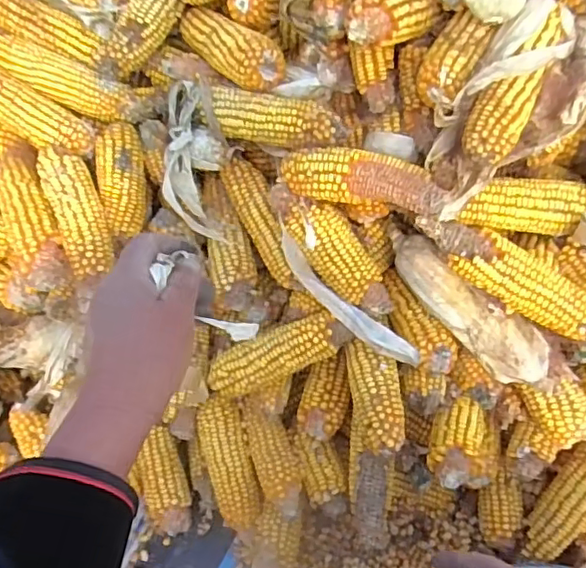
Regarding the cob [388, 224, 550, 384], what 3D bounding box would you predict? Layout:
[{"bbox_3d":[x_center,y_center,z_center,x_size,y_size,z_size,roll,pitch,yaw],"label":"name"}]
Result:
[{"bbox_3d":[0.163,0.018,0.578,0.048,0.054,0.199,-39,61,-20],"label":"cob"}]

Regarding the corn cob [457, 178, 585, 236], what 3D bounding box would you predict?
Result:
[{"bbox_3d":[0.219,-0.074,0.562,0.115,0.041,0.040,1,56,5],"label":"corn cob"}]

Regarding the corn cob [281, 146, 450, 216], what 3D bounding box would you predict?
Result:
[{"bbox_3d":[0.066,-0.098,0.553,0.159,0.042,0.050,21,60,18],"label":"corn cob"}]

